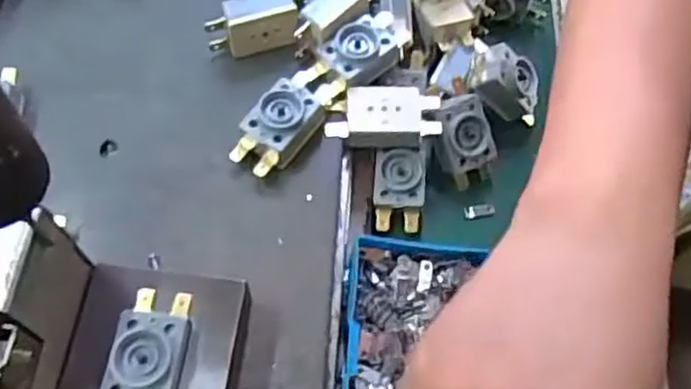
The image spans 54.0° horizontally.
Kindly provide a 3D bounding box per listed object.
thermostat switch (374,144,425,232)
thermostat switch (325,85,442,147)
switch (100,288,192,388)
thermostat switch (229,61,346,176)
[{"bbox_3d":[0.029,-0.003,0.364,0.026,0.014,0.044,1,78,4],"label":"thermostat switch"},{"bbox_3d":[0.020,-0.040,0.357,0.057,0.018,0.029,4,62,-2],"label":"thermostat switch"},{"bbox_3d":[-0.078,0.066,0.269,0.028,0.012,0.060,6,62,-1],"label":"switch"},{"bbox_3d":[-0.027,-0.041,0.346,0.026,0.022,0.071,34,65,13],"label":"thermostat switch"}]

